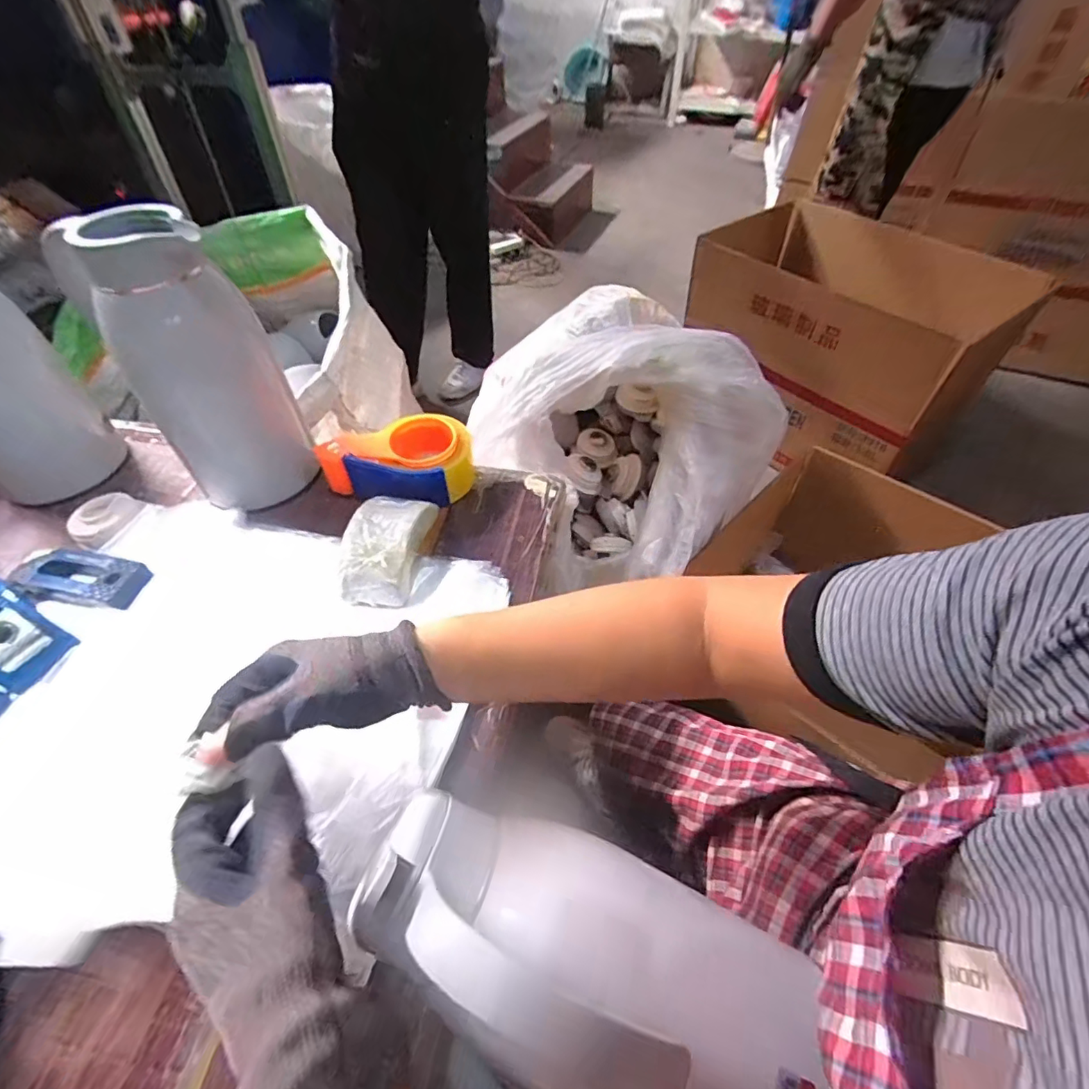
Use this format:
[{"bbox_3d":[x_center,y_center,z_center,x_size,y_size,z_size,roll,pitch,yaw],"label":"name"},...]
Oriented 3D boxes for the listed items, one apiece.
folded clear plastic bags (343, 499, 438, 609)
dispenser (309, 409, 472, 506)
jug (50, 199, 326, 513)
[{"bbox_3d":[-0.156,0.005,0.537,0.068,0.057,0.116,9,52,8],"label":"folded clear plastic bags"},{"bbox_3d":[-0.167,-0.097,0.614,0.160,0.066,0.097,0,51,2],"label":"dispenser"},{"bbox_3d":[-0.347,-0.178,0.547,0.136,0.268,0.123,-36,59,-25],"label":"jug"}]

